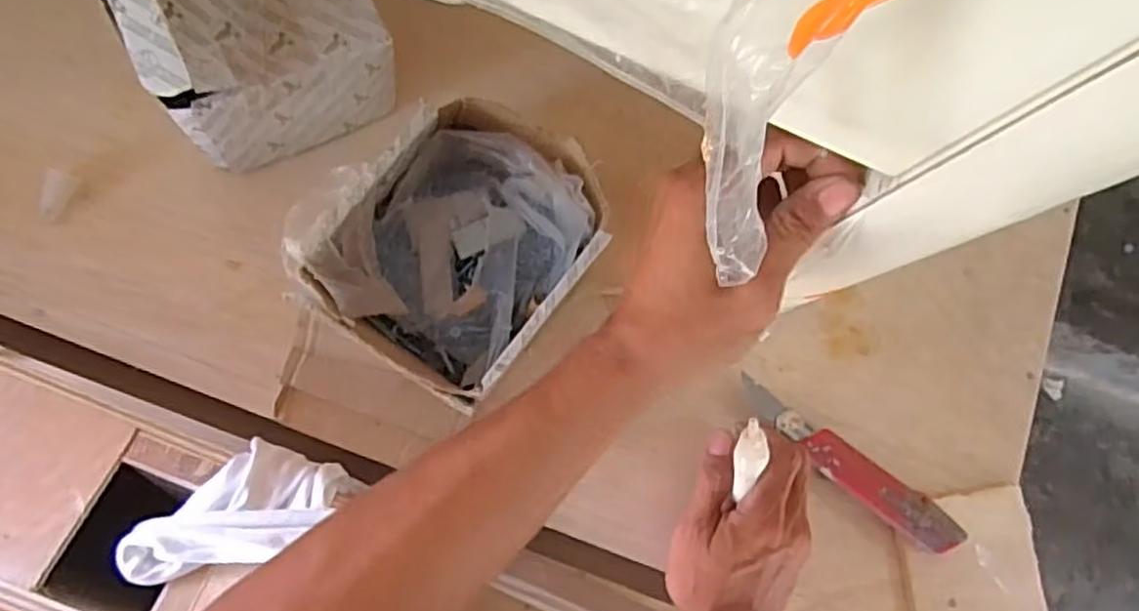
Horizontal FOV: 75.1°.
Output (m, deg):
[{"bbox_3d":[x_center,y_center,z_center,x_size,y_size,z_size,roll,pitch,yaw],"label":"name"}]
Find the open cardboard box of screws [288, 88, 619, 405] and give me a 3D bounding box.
[{"bbox_3d":[-0.067,-0.040,0.440,0.117,0.080,0.162,41,75,-1],"label":"open cardboard box of screws"}]

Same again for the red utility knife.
[{"bbox_3d":[0.190,0.111,0.504,0.179,0.018,0.032,37,75,-3],"label":"red utility knife"}]

